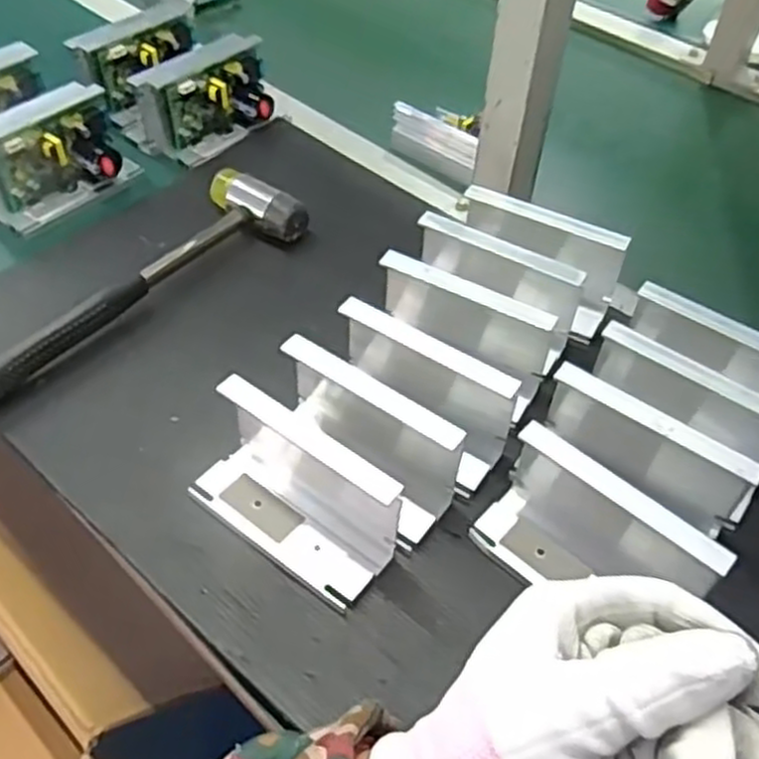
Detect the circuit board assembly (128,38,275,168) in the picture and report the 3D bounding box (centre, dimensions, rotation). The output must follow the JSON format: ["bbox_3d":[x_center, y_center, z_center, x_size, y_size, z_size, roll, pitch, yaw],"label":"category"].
[{"bbox_3d":[-0.165,-0.266,0.743,0.131,0.075,0.060,-27,56,-24],"label":"circuit board assembly"}]

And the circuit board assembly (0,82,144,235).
[{"bbox_3d":[-0.295,-0.197,0.678,0.079,0.076,0.139,36,57,25],"label":"circuit board assembly"}]

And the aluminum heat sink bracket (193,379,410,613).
[{"bbox_3d":[-0.050,0.061,0.464,0.137,0.076,0.073,32,55,22],"label":"aluminum heat sink bracket"}]

